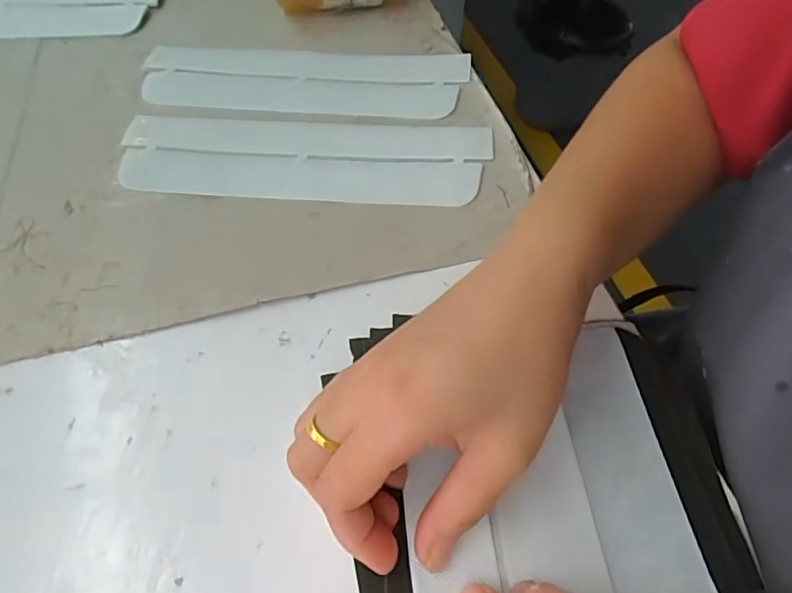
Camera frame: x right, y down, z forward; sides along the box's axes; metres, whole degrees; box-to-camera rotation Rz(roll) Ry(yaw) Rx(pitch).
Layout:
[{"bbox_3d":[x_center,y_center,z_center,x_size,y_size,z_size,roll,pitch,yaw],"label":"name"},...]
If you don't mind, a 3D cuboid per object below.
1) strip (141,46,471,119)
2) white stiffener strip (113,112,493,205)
[{"bbox_3d":[-0.065,-0.151,0.386,0.220,0.008,0.073,4,54,3],"label":"strip"},{"bbox_3d":[-0.058,-0.084,0.345,0.222,0.008,0.073,4,56,4],"label":"white stiffener strip"}]

